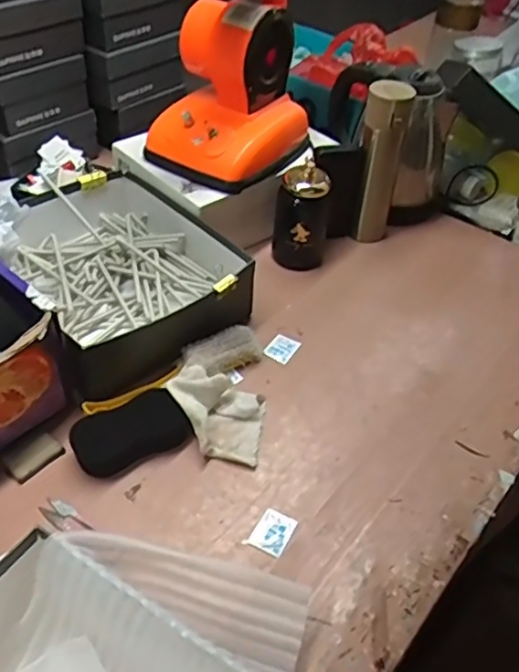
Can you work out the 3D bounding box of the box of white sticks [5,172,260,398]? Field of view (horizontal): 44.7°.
[{"bbox_3d":[-0.194,-0.096,0.857,0.261,0.094,0.341,-23,51,-25],"label":"box of white sticks"}]

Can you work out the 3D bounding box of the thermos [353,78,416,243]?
[{"bbox_3d":[0.178,-0.253,0.937,0.064,0.256,0.052,11,45,6],"label":"thermos"}]

